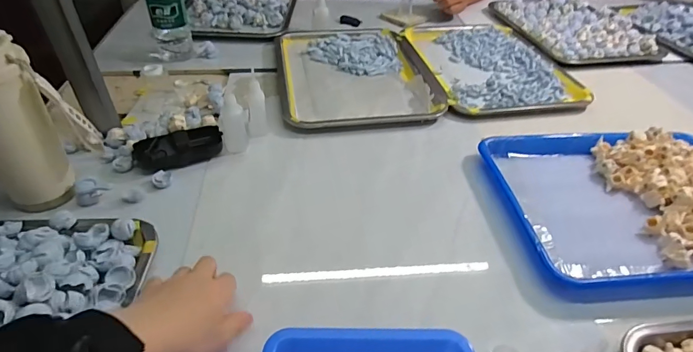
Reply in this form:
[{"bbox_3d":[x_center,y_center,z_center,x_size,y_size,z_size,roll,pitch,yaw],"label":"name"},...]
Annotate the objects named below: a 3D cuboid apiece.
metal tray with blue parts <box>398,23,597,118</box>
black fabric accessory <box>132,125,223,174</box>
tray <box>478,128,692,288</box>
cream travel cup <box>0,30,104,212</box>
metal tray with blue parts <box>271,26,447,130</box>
[{"bbox_3d":[0.273,-0.223,0.790,0.252,0.020,0.351,-6,41,-7],"label":"metal tray with blue parts"},{"bbox_3d":[-0.225,-0.036,0.542,0.113,0.034,0.038,-16,43,-18],"label":"black fabric accessory"},{"bbox_3d":[0.351,0.024,0.491,0.315,0.034,0.247,-3,40,-4],"label":"tray"},{"bbox_3d":[-0.346,-0.051,0.438,0.106,0.188,0.069,-28,47,-29],"label":"cream travel cup"},{"bbox_3d":[0.013,-0.195,0.750,0.266,0.026,0.356,-7,41,-7],"label":"metal tray with blue parts"}]

